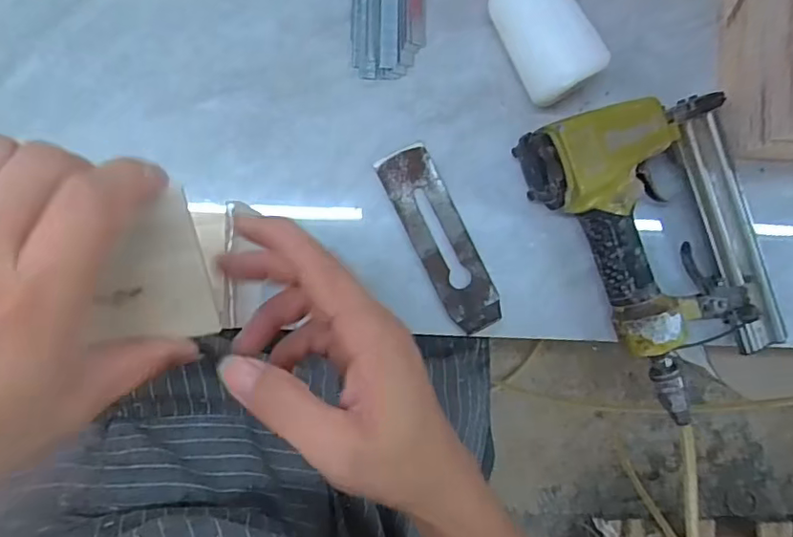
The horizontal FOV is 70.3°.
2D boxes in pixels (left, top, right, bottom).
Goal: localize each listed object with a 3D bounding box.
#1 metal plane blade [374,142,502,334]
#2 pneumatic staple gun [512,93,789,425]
[{"bbox_3d":[0.037,-0.024,0.451,0.044,0.004,0.155,-27,93,-6],"label":"metal plane blade"},{"bbox_3d":[0.219,-0.022,0.447,0.161,0.060,0.252,-29,94,-5],"label":"pneumatic staple gun"}]

